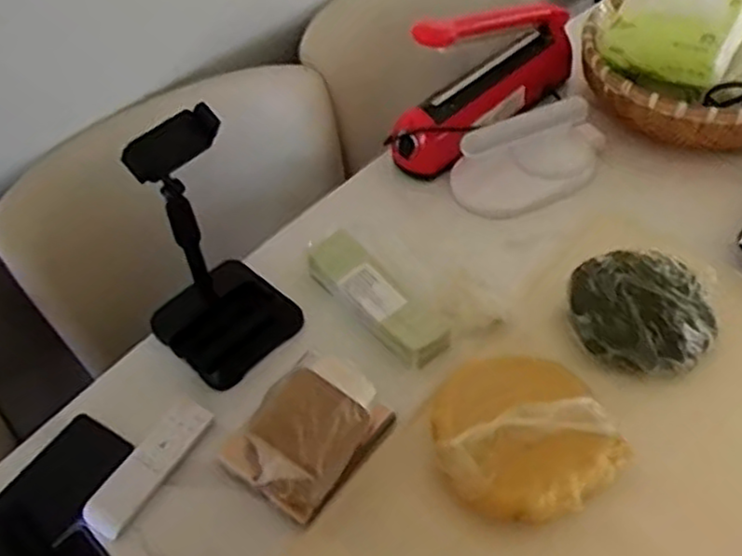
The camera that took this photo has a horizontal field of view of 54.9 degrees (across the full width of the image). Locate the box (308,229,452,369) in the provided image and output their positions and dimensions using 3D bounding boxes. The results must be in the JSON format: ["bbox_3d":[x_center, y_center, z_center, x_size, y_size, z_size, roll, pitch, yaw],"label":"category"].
[{"bbox_3d":[0.004,0.020,0.748,0.060,0.042,0.179,-35,57,-23],"label":"box"}]

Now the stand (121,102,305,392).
[{"bbox_3d":[-0.158,-0.025,0.667,0.114,0.251,0.124,36,61,28],"label":"stand"}]

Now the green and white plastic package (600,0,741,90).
[{"bbox_3d":[0.365,-0.299,0.848,0.139,0.132,0.085,27,15,30],"label":"green and white plastic package"}]

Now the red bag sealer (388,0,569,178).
[{"bbox_3d":[0.150,-0.266,0.887,0.075,0.167,0.309,36,61,28],"label":"red bag sealer"}]

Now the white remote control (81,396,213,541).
[{"bbox_3d":[-0.199,0.167,0.645,0.039,0.014,0.136,25,56,21],"label":"white remote control"}]

